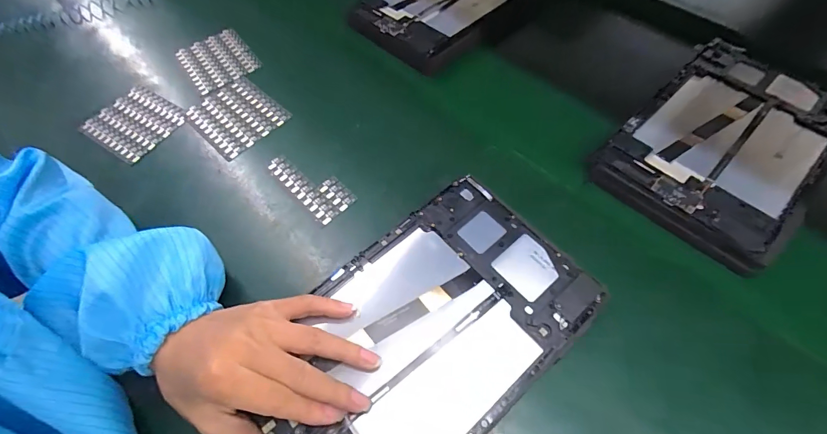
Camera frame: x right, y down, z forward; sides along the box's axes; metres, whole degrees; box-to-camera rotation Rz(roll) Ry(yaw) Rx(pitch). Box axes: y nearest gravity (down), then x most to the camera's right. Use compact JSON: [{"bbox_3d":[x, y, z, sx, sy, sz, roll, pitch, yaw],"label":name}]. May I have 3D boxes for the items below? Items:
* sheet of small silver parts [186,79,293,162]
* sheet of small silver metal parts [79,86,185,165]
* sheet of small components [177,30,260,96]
[{"bbox_3d":[-0.198,-0.112,0.426,0.093,0.008,0.081,38,67,24],"label":"sheet of small silver parts"},{"bbox_3d":[-0.314,-0.106,0.431,0.095,0.010,0.081,27,63,19],"label":"sheet of small silver metal parts"},{"bbox_3d":[-0.244,-0.196,0.476,0.080,0.006,0.094,-34,66,-14],"label":"sheet of small components"}]

